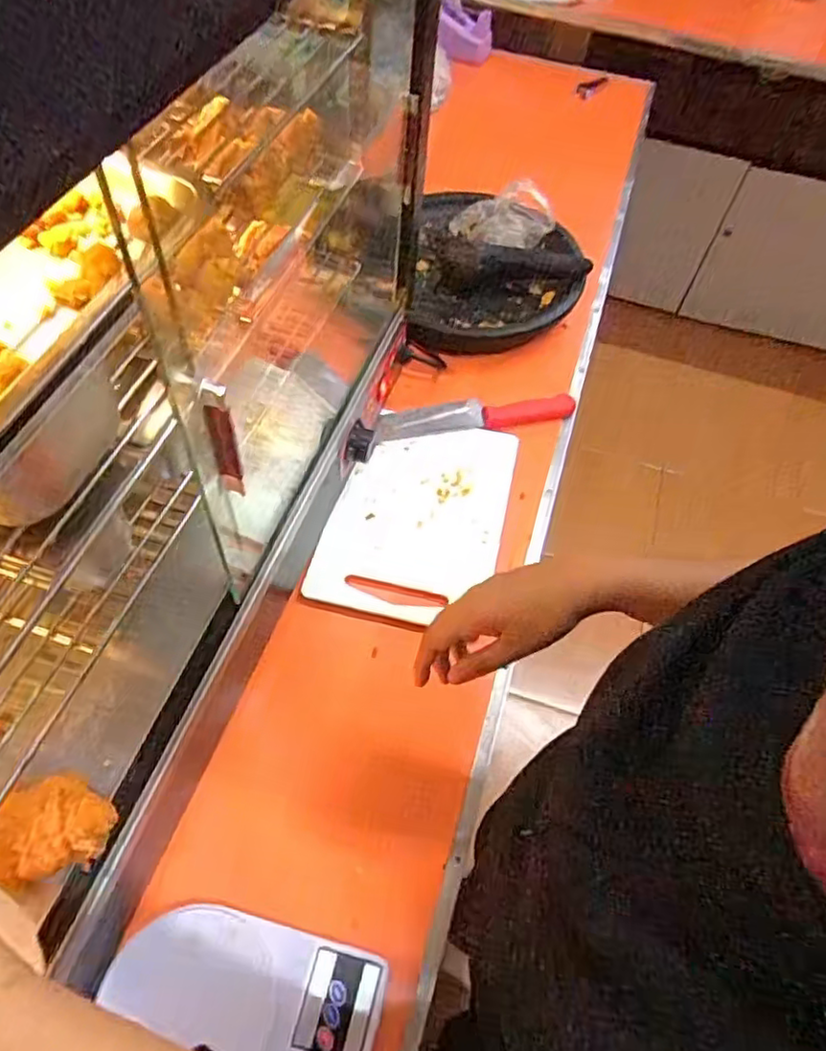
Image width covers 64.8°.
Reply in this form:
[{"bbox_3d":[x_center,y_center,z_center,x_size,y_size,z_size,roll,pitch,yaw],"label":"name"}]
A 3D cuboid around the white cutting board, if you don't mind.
[{"bbox_3d":[0.009,-0.019,0.812,0.206,0.011,0.293,13,58,4],"label":"white cutting board"}]

